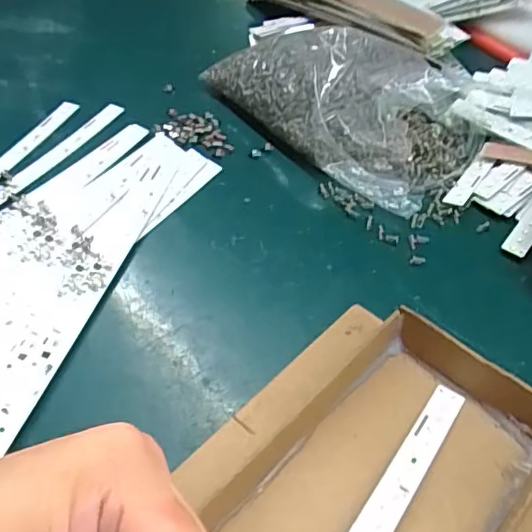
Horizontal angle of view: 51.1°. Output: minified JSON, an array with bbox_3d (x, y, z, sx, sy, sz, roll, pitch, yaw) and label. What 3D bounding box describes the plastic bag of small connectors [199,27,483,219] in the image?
[{"bbox_3d":[0.078,-0.161,0.528,0.159,0.064,0.260,-26,52,-22],"label":"plastic bag of small connectors"}]

